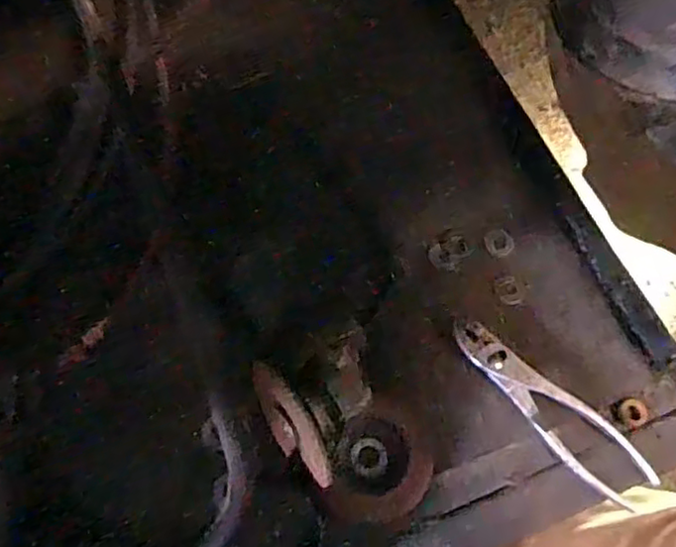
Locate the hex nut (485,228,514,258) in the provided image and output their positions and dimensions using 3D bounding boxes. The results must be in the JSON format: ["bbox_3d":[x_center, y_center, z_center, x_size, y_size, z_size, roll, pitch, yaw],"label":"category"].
[{"bbox_3d":[0.140,-0.026,0.573,0.024,0.006,0.024,-39,73,-18],"label":"hex nut"}]

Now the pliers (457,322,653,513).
[{"bbox_3d":[0.165,0.102,0.521,0.047,0.020,0.180,-37,72,-18],"label":"pliers"}]

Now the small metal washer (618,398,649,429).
[{"bbox_3d":[0.230,0.109,0.517,0.023,0.006,0.023,1,65,-3],"label":"small metal washer"}]

